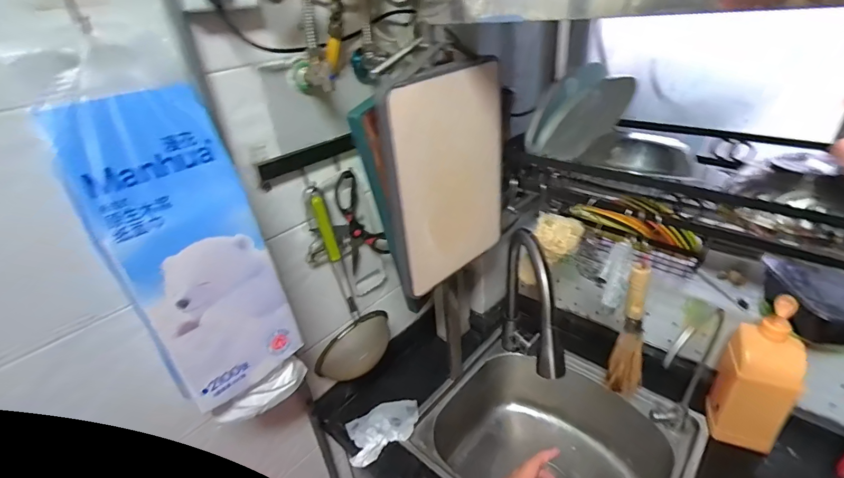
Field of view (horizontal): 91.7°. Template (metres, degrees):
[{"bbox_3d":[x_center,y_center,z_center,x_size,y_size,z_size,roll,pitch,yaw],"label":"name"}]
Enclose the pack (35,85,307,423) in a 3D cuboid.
[{"bbox_3d":[-0.278,0.042,0.522,0.154,0.417,0.098,-26,36,-29],"label":"pack"}]

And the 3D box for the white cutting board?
[{"bbox_3d":[0.049,-0.086,0.632,0.217,0.324,0.018,-27,40,-30],"label":"white cutting board"}]

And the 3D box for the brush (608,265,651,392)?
[{"bbox_3d":[0.341,0.151,0.659,0.048,0.229,0.049,14,36,30],"label":"brush"}]

